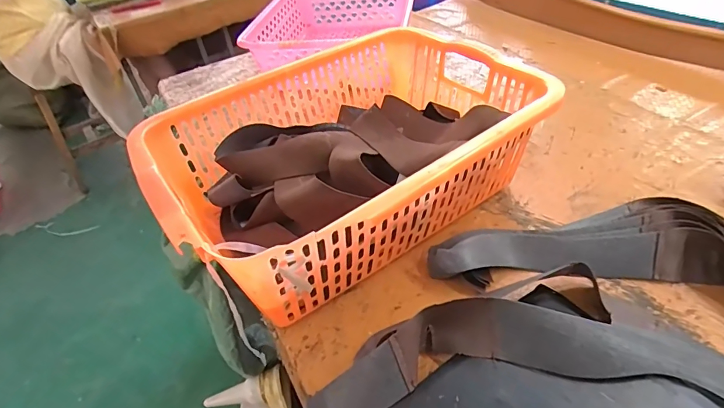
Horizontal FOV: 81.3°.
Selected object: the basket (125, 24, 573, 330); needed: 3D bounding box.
[{"bbox_3d":[-0.019,-0.060,0.544,0.448,0.154,0.321,-26,45,-19],"label":"basket"}]

